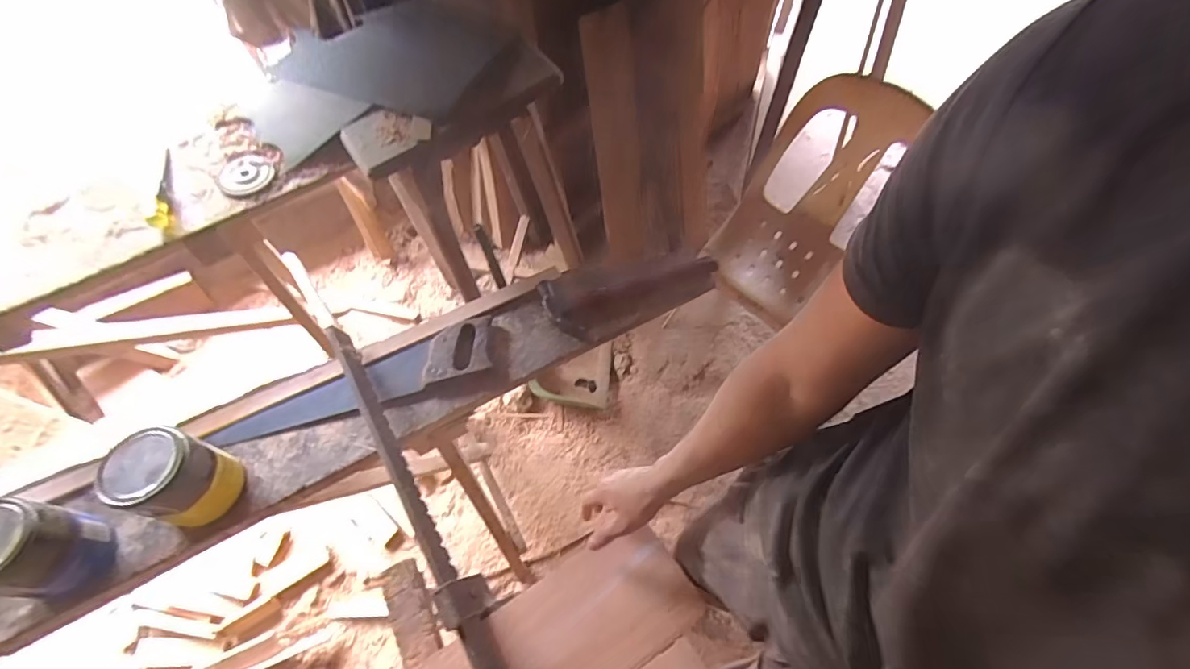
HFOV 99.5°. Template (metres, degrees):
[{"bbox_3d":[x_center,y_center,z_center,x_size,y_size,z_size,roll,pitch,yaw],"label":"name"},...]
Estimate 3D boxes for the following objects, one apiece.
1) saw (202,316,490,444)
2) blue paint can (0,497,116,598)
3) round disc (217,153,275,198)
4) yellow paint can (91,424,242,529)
[{"bbox_3d":[-0.375,0.078,0.807,0.431,0.028,0.094,-19,60,-12],"label":"saw"},{"bbox_3d":[-0.697,0.268,0.623,0.093,0.131,0.106,9,58,5],"label":"blue paint can"},{"bbox_3d":[-0.600,-0.276,0.862,0.090,0.017,0.091,1,59,-2],"label":"round disc"},{"bbox_3d":[-0.561,0.191,0.676,0.105,0.131,0.100,0,58,0],"label":"yellow paint can"}]

